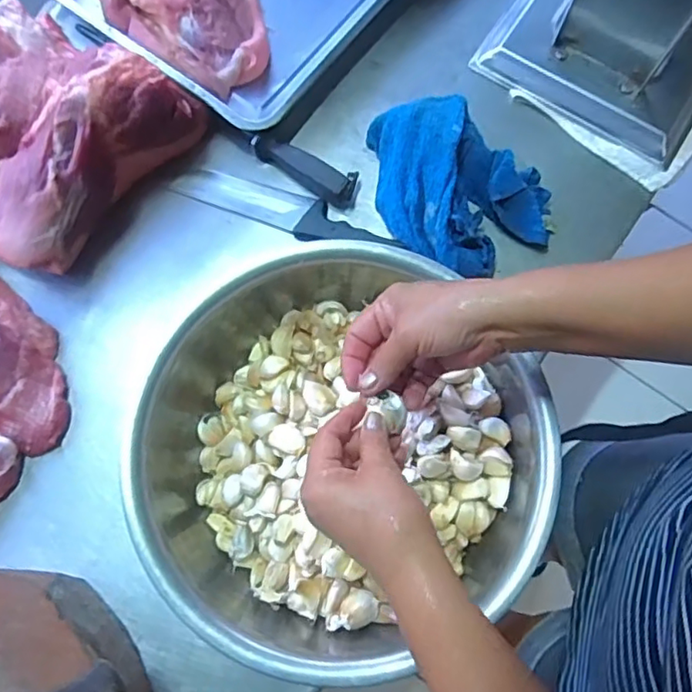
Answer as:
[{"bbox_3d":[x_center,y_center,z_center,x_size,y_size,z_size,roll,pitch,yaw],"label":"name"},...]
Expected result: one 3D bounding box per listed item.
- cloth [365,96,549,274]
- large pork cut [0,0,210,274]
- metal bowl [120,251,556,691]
[{"bbox_3d":[0.120,-0.187,0.672,0.235,0.058,0.175,43,78,8],"label":"cloth"},{"bbox_3d":[-0.367,-0.238,0.664,0.264,0.084,0.310,37,78,7],"label":"large pork cut"},{"bbox_3d":[-0.019,0.100,0.580,0.402,0.132,0.352,36,77,7],"label":"metal bowl"}]

